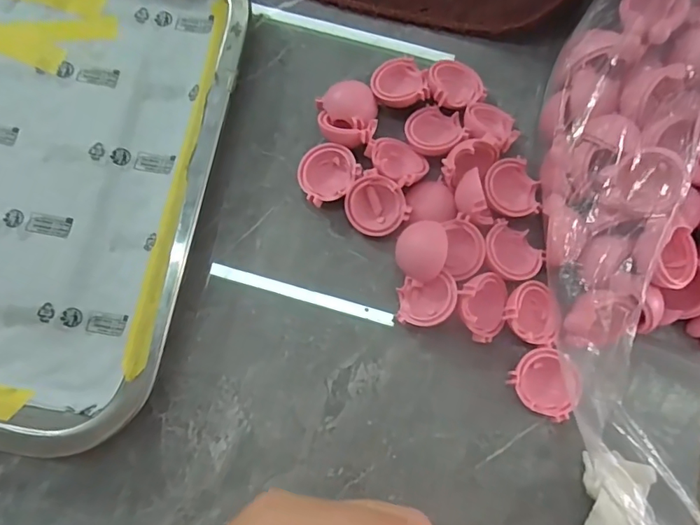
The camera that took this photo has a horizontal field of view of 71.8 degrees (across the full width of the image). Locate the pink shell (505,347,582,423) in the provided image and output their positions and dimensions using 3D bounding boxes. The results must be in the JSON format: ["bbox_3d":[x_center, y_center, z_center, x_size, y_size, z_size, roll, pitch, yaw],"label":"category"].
[{"bbox_3d":[0.091,0.056,0.228,0.032,0.015,0.028,32,79,5],"label":"pink shell"}]

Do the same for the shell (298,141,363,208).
[{"bbox_3d":[-0.013,-0.044,0.247,0.029,0.018,0.029,0,78,-1],"label":"shell"}]

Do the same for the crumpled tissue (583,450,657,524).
[{"bbox_3d":[0.120,0.109,0.218,0.035,0.012,0.043,10,78,1],"label":"crumpled tissue"}]

